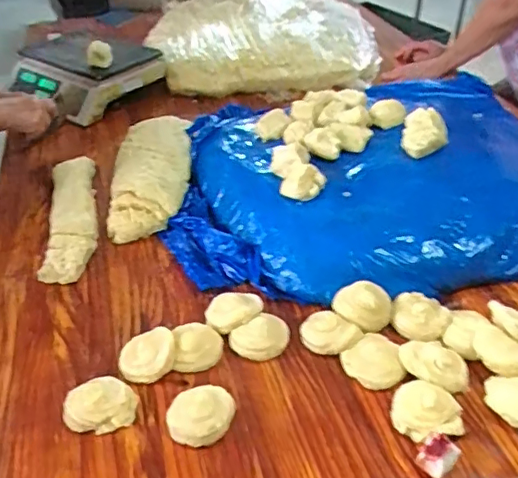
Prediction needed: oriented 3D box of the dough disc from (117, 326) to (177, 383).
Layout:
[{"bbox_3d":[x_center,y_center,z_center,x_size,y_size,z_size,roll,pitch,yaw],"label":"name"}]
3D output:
[{"bbox_3d":[-0.149,0.156,0.749,0.077,0.016,0.067,-22,54,-13],"label":"dough disc"}]

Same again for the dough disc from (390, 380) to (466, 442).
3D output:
[{"bbox_3d":[0.204,0.206,0.677,0.081,0.026,0.078,-1,38,1],"label":"dough disc"}]

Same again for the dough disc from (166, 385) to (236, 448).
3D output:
[{"bbox_3d":[-0.071,0.214,0.689,0.080,0.034,0.076,-1,38,1],"label":"dough disc"}]

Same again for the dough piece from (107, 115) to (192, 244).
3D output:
[{"bbox_3d":[-0.211,-0.147,1.105,0.143,0.058,0.376,-3,41,-2],"label":"dough piece"}]

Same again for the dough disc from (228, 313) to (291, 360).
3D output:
[{"bbox_3d":[0.004,0.138,0.776,0.082,0.016,0.060,-26,63,-16],"label":"dough disc"}]

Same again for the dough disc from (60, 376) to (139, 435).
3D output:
[{"bbox_3d":[-0.198,0.202,0.695,0.083,0.025,0.070,4,39,8],"label":"dough disc"}]

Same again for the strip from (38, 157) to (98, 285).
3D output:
[{"bbox_3d":[-0.342,-0.054,1.017,0.091,0.043,0.355,-8,41,-8],"label":"strip"}]

